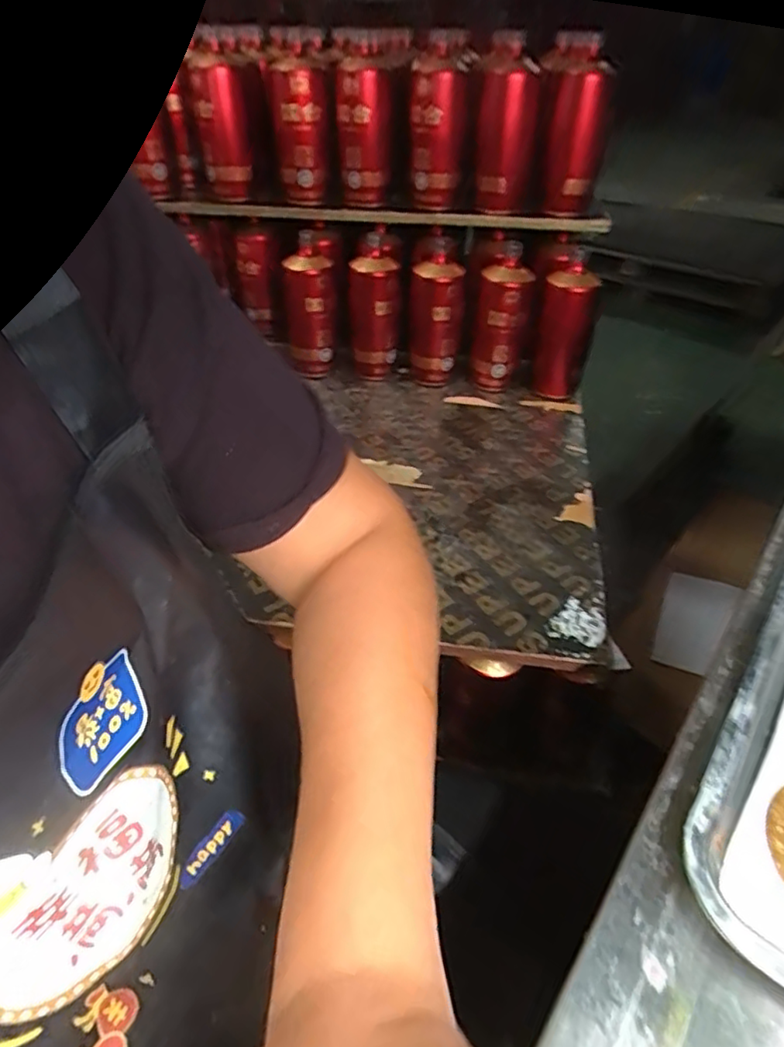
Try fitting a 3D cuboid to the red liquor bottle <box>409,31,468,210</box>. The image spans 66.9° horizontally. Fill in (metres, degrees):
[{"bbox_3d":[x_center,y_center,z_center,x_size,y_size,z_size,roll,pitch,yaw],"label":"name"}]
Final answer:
[{"bbox_3d":[0.066,-0.587,0.881,0.078,0.198,0.067,5,39,6],"label":"red liquor bottle"}]

